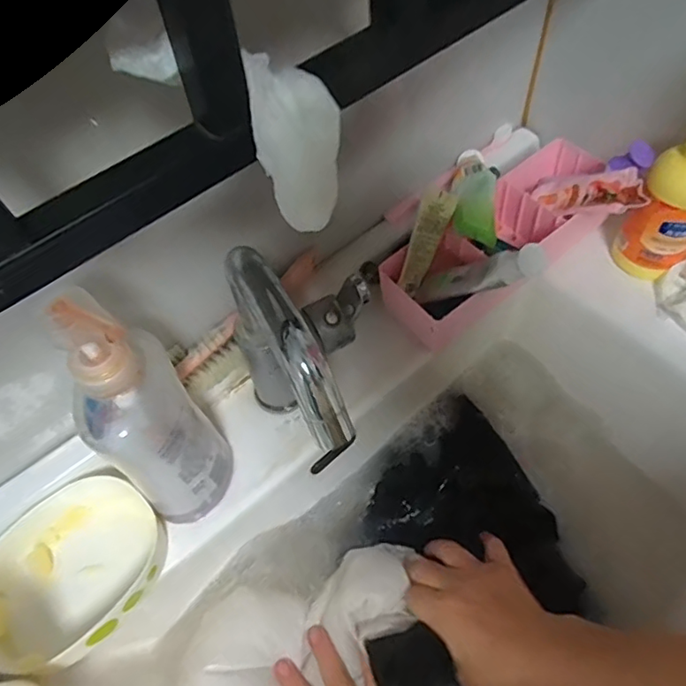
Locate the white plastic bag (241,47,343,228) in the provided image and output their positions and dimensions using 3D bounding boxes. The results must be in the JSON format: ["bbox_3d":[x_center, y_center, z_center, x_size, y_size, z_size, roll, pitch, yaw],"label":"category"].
[{"bbox_3d":[-0.019,-0.089,0.239,0.035,0.059,0.049,-7,56,1],"label":"white plastic bag"}]

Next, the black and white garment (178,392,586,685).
[{"bbox_3d":[0.056,0.234,0.455,0.371,0.061,0.232,-38,62,-19],"label":"black and white garment"}]

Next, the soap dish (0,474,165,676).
[{"bbox_3d":[-0.206,0.171,0.419,0.123,0.035,0.135,37,67,25],"label":"soap dish"}]

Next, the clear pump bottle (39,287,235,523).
[{"bbox_3d":[-0.129,0.052,0.370,0.067,0.219,0.060,-32,60,-16],"label":"clear pump bottle"}]

